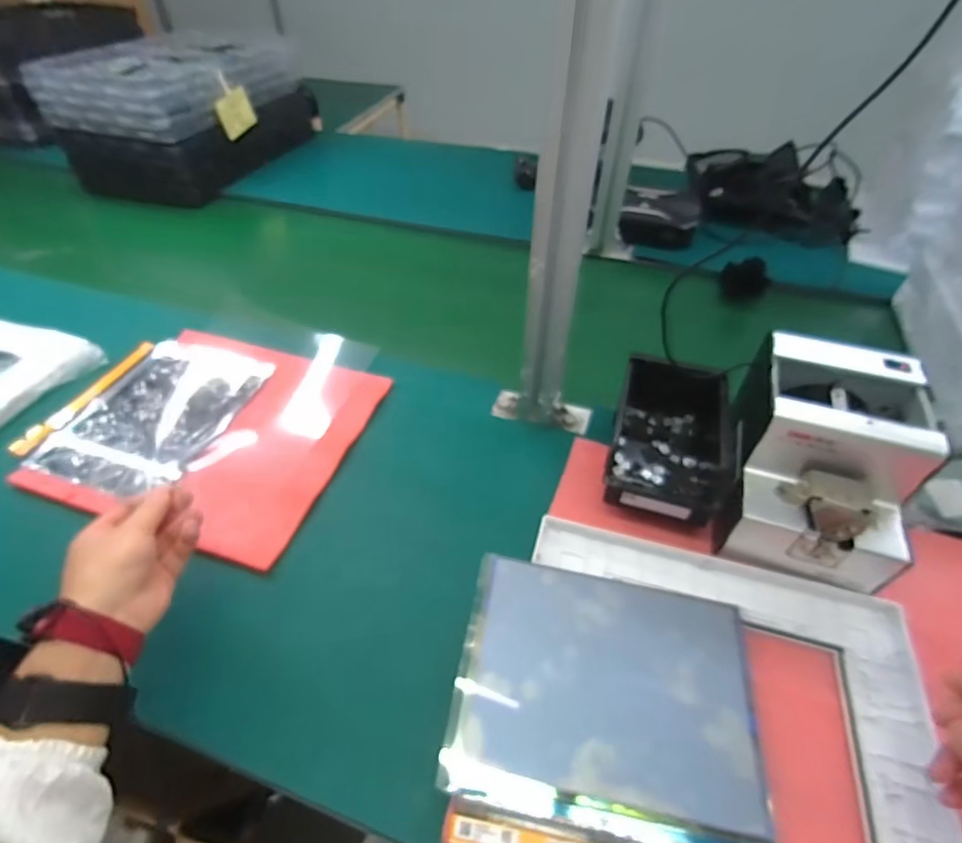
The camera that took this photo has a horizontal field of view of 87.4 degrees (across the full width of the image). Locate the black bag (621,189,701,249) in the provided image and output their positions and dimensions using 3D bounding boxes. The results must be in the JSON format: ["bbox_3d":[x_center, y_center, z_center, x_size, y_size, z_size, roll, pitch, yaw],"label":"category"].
[{"bbox_3d":[0.305,-0.347,0.845,0.112,0.059,0.096,13,48,12],"label":"black bag"}]

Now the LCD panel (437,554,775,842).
[{"bbox_3d":[0.091,0.206,0.369,0.213,0.008,0.194,9,49,5],"label":"LCD panel"}]

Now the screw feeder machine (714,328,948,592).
[{"bbox_3d":[0.291,0.033,0.444,0.131,0.134,0.179,17,51,11],"label":"screw feeder machine"}]

